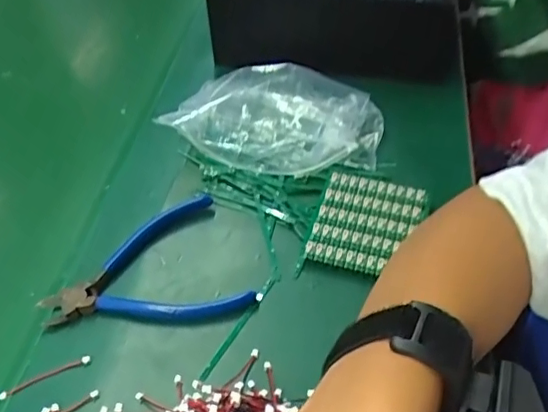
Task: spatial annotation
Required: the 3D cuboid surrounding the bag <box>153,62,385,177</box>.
[{"bbox_3d":[0.003,-0.077,0.470,0.174,0.050,0.106,3,48,8],"label":"bag"}]

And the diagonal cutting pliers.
[{"bbox_3d":[-0.090,0.041,0.411,0.140,0.015,0.104,-8,48,-2],"label":"diagonal cutting pliers"}]

